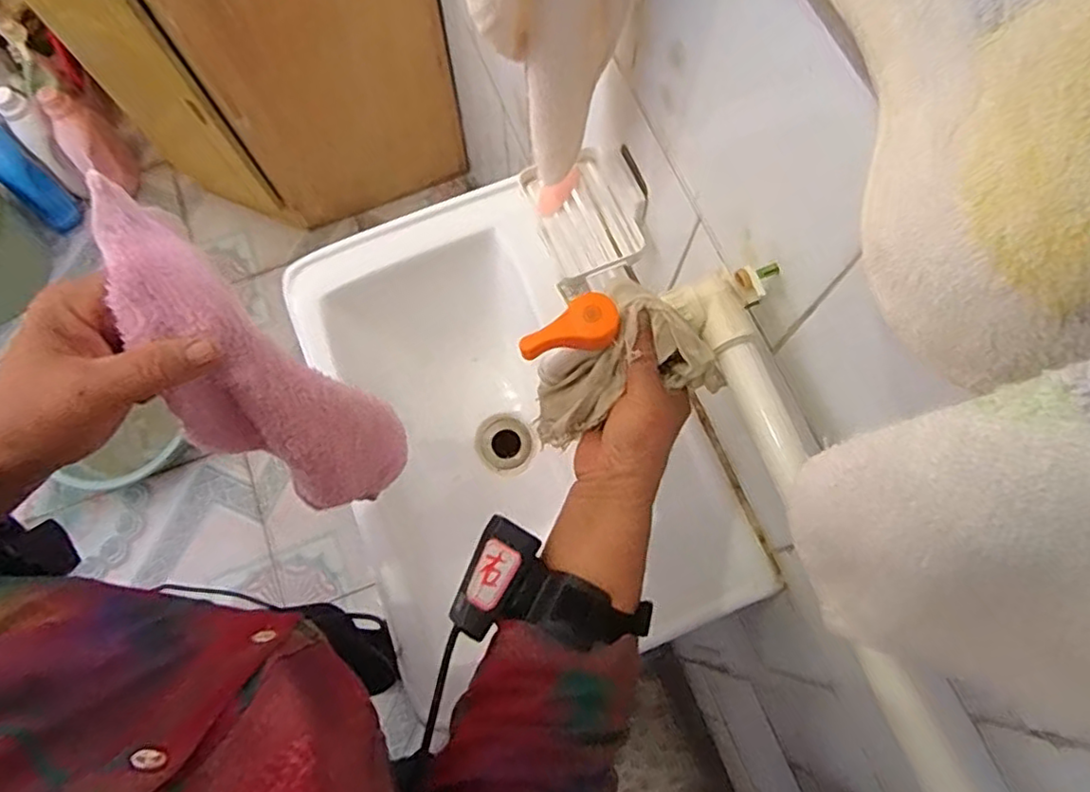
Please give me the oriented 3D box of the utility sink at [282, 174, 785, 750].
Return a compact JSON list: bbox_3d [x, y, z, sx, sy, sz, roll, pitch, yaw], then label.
[{"bbox_3d":[-0.042,0.040,0.719,0.359,0.152,0.509,-21,74,-6],"label":"utility sink"}]

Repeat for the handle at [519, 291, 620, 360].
[{"bbox_3d":[0.015,-0.037,0.385,0.057,0.019,0.029,-32,75,-9],"label":"handle"}]

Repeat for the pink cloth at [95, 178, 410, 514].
[{"bbox_3d":[-0.161,0.004,0.394,0.075,0.279,0.069,-44,60,-12],"label":"pink cloth"}]

